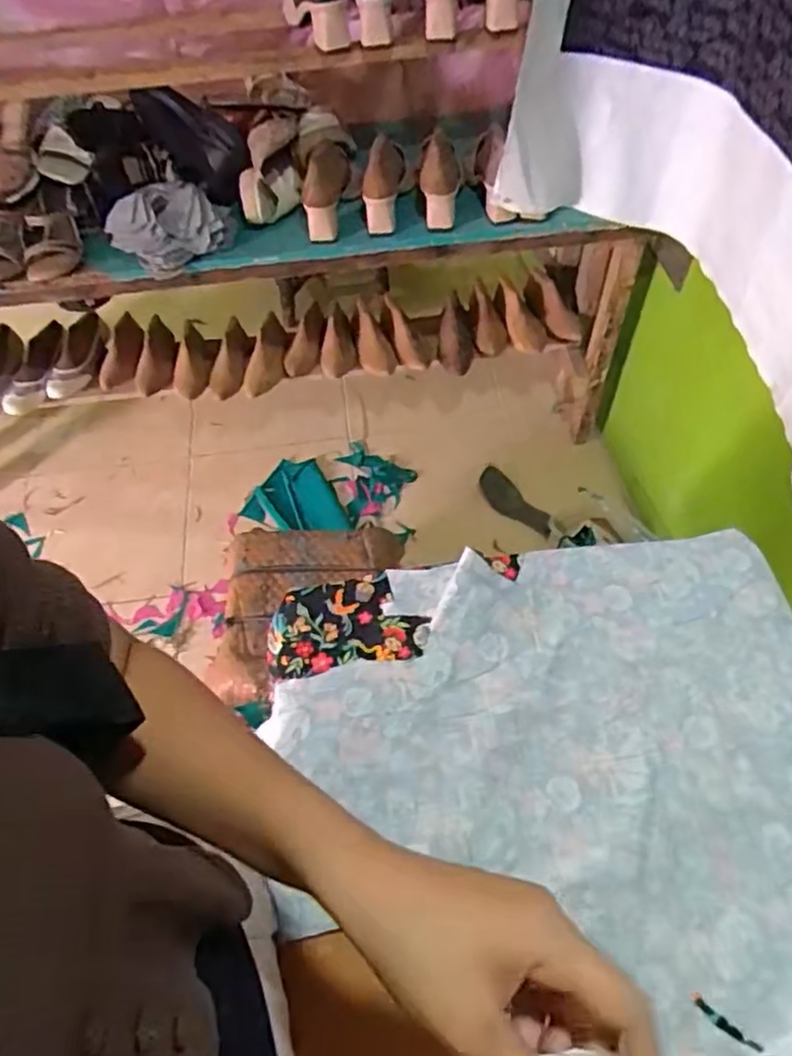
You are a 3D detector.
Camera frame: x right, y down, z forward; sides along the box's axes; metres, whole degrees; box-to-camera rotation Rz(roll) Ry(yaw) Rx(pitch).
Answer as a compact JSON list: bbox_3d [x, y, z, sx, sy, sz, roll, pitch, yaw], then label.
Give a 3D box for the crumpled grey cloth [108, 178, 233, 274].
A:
[{"bbox_3d":[-0.383,-0.516,1.171,0.206,0.072,0.150,-14,56,-7],"label":"crumpled grey cloth"}]

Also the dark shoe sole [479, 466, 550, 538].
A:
[{"bbox_3d":[0.270,-0.049,1.554,0.076,0.046,0.210,-30,59,-17],"label":"dark shoe sole"}]

